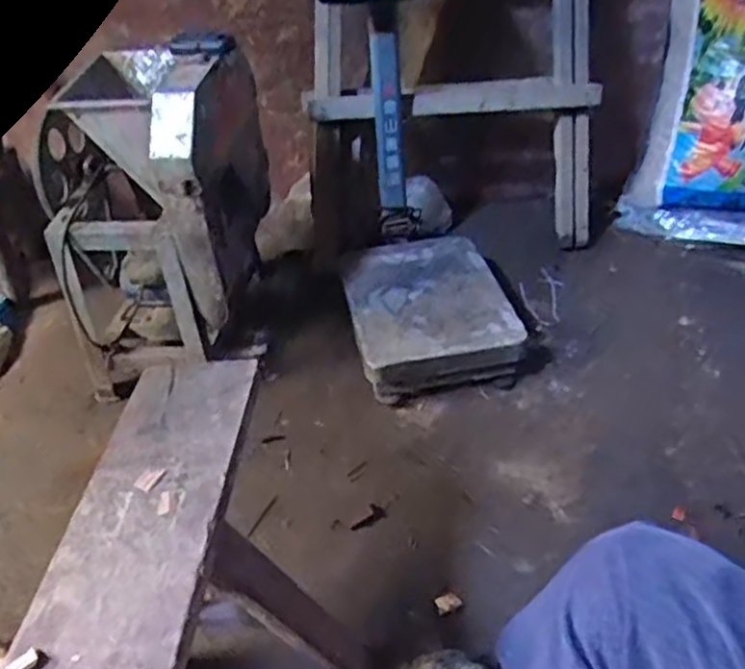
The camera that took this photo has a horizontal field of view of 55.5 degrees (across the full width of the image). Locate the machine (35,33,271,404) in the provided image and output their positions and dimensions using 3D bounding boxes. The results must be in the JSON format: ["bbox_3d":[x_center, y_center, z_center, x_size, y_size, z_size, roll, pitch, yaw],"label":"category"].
[{"bbox_3d":[-0.414,-0.242,1.362,0.378,0.530,0.364,-1,39,8],"label":"machine"}]

